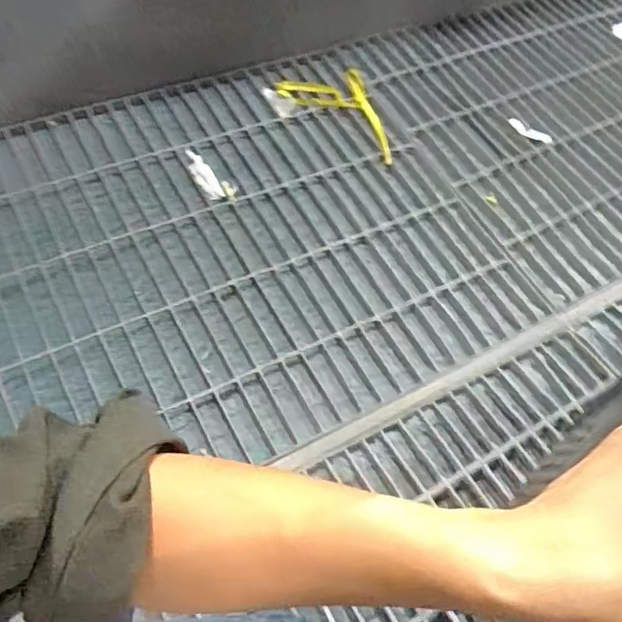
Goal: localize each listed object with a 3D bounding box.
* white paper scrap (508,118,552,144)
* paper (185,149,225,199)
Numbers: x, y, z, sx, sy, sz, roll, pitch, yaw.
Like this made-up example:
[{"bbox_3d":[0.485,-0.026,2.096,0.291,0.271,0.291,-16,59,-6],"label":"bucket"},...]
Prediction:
[{"bbox_3d":[0.567,-0.465,1.531,0.116,0.021,0.035,27,58,14],"label":"white paper scrap"},{"bbox_3d":[-0.236,-0.297,1.316,0.050,0.027,0.140,-26,75,-20],"label":"paper"}]

